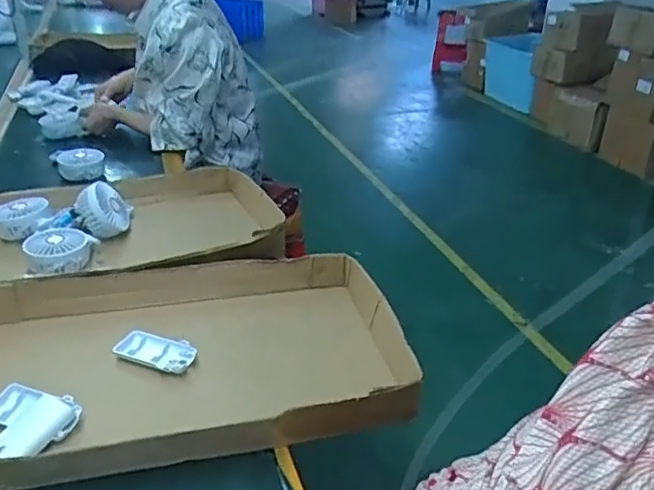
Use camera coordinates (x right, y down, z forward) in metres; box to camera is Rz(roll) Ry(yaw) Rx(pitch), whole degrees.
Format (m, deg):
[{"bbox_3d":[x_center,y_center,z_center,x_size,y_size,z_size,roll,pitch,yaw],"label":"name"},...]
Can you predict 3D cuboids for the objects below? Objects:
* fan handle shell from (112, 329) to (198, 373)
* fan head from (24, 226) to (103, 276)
[{"bbox_3d":[-0.205,0.128,0.689,0.094,0.015,0.048,9,31,17],"label":"fan handle shell"},{"bbox_3d":[-0.397,0.006,0.855,0.090,0.039,0.096,14,29,14],"label":"fan head"}]

